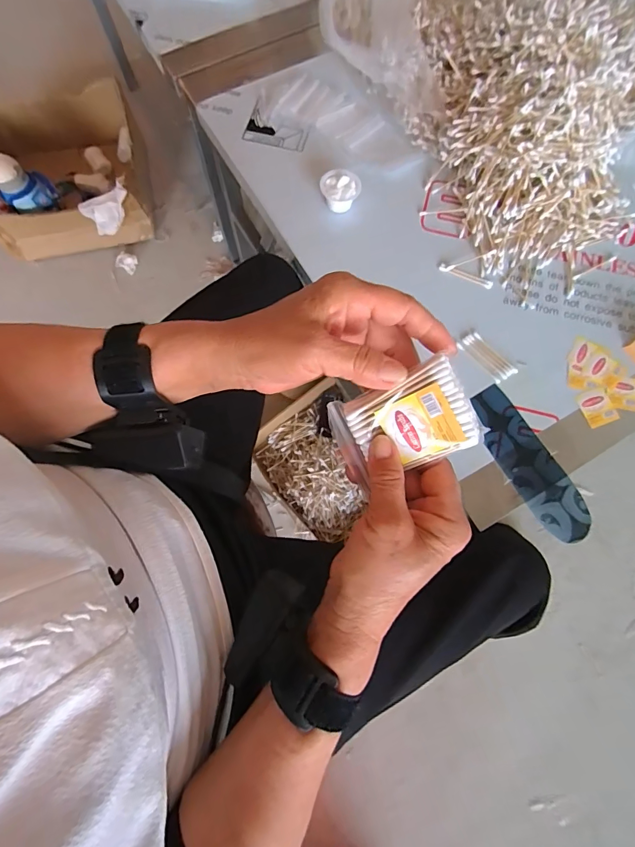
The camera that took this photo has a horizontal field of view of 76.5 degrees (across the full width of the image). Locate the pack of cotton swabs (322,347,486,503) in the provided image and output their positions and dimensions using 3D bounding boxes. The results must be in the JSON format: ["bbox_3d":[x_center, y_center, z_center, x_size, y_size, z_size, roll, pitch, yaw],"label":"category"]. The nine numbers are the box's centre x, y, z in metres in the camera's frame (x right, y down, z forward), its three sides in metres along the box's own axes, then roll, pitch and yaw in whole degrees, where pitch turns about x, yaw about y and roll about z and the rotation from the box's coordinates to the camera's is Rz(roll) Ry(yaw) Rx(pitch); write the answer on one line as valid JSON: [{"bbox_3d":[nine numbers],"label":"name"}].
[{"bbox_3d":[0.052,0.002,0.263,0.093,0.016,0.059,-26,93,26],"label":"pack of cotton swabs"}]

